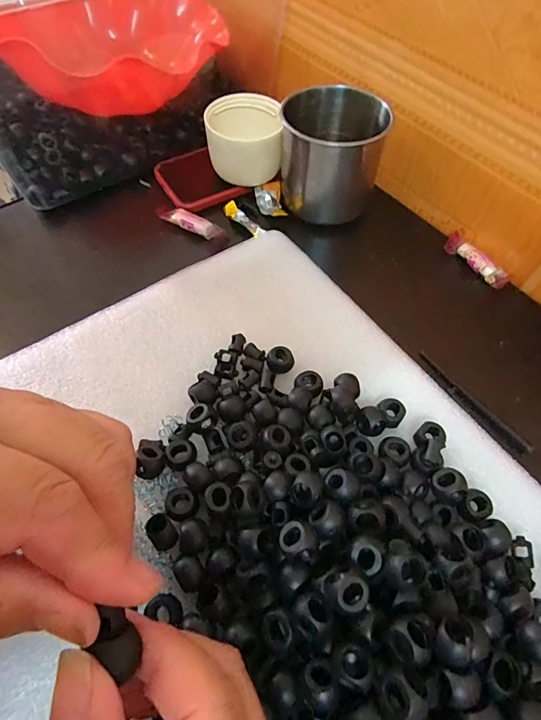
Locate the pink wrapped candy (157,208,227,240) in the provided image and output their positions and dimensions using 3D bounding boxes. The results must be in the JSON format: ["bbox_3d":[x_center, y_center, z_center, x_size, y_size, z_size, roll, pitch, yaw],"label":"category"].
[{"bbox_3d":[-0.069,-0.117,0.347,0.063,0.011,0.013,23,60,13],"label":"pink wrapped candy"}]

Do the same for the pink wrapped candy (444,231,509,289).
[{"bbox_3d":[0.166,-0.080,0.332,0.015,0.011,0.057,-34,64,-20],"label":"pink wrapped candy"}]

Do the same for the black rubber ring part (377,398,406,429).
[{"bbox_3d":[0.074,0.032,0.252,0.014,0.010,0.016,-22,60,-14],"label":"black rubber ring part"}]

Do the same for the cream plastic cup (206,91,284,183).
[{"bbox_3d":[-0.022,-0.191,0.367,0.061,0.055,0.073,0,57,-1],"label":"cream plastic cup"}]

